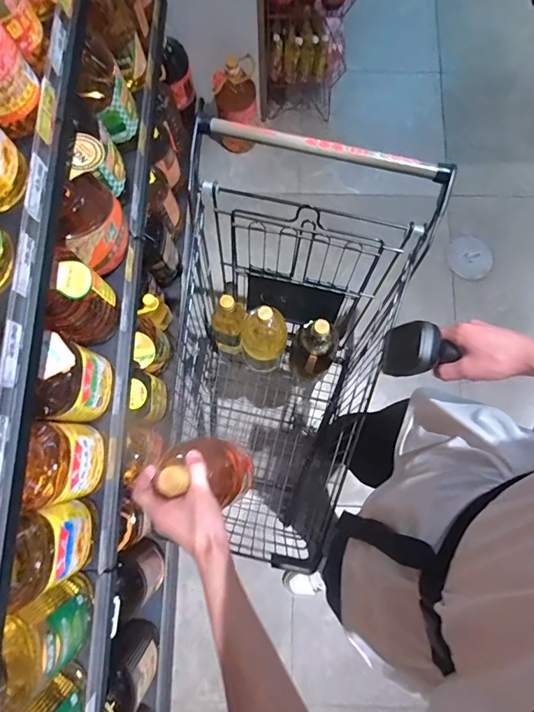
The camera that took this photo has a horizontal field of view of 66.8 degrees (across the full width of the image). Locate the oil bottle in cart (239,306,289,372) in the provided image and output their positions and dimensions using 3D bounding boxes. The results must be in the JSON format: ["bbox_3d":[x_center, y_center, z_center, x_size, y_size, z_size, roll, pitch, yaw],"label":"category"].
[{"bbox_3d":[-0.008,-0.034,0.964,0.106,0.265,0.098,0,78,0],"label":"oil bottle in cart"}]

